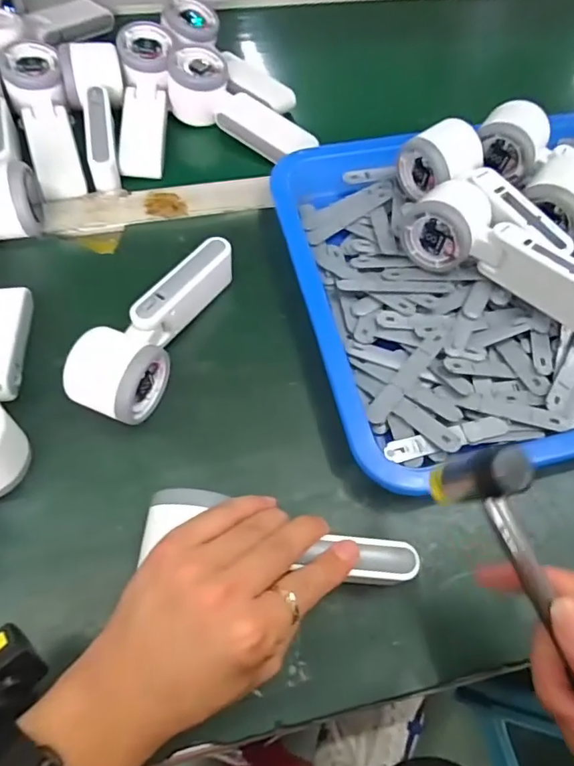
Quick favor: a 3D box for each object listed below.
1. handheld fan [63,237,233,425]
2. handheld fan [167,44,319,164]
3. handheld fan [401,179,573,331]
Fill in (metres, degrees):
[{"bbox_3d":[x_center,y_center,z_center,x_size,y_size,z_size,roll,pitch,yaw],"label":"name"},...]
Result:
[{"bbox_3d":[-0.098,-0.044,0.390,0.054,0.057,0.160,24,64,9],"label":"handheld fan"},{"bbox_3d":[-0.045,-0.275,0.520,0.156,0.044,0.057,30,64,-2],"label":"handheld fan"},{"bbox_3d":[0.172,-0.097,0.403,0.164,0.057,0.065,41,68,16],"label":"handheld fan"}]

